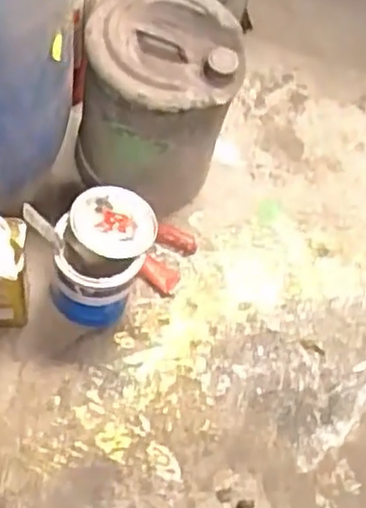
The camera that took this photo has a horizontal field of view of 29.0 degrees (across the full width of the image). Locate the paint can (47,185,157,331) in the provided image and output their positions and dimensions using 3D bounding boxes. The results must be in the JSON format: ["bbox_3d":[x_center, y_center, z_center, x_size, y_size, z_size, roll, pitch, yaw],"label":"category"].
[{"bbox_3d":[-0.170,0.019,1.454,0.182,0.252,0.221,31,61,6],"label":"paint can"}]

